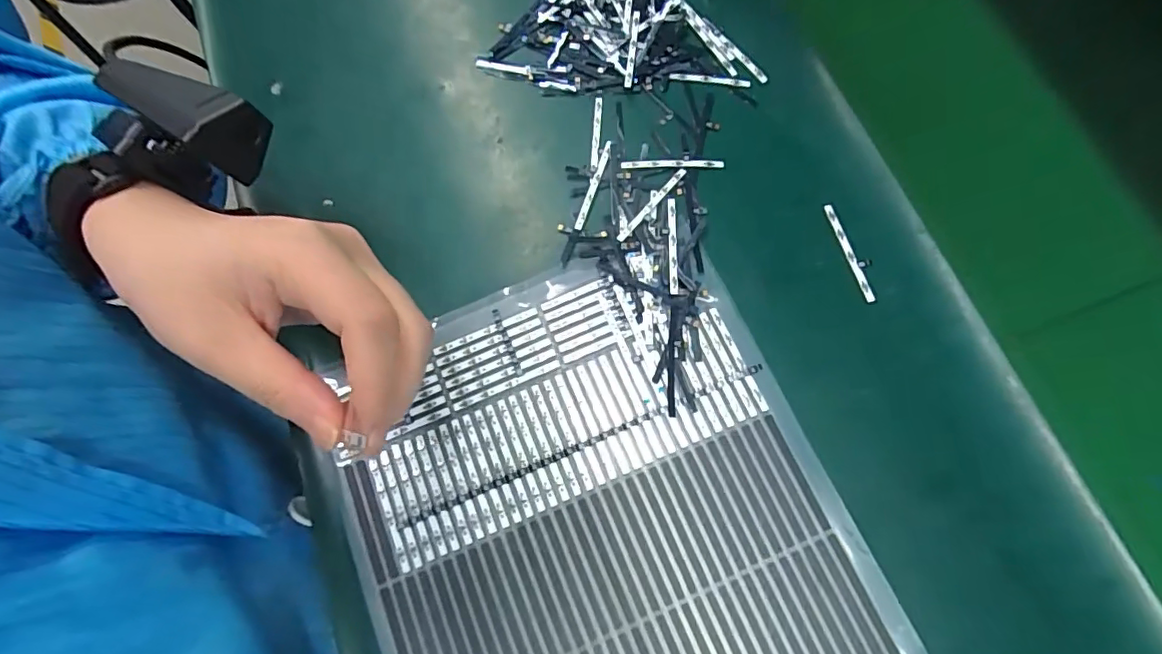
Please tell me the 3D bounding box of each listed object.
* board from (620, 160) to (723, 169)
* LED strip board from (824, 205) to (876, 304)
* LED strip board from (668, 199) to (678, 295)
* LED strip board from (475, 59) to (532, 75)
[{"bbox_3d":[0.054,-0.096,0.335,0.059,0.004,0.005,2,72,1],"label":"board"},{"bbox_3d":[0.151,-0.042,0.314,0.011,0.006,0.060,-18,73,-5],"label":"LED strip board"},{"bbox_3d":[0.051,-0.045,0.315,0.005,0.004,0.059,1,72,1],"label":"LED strip board"},{"bbox_3d":[-0.050,-0.168,0.366,0.037,0.004,0.007,11,73,4],"label":"LED strip board"}]

